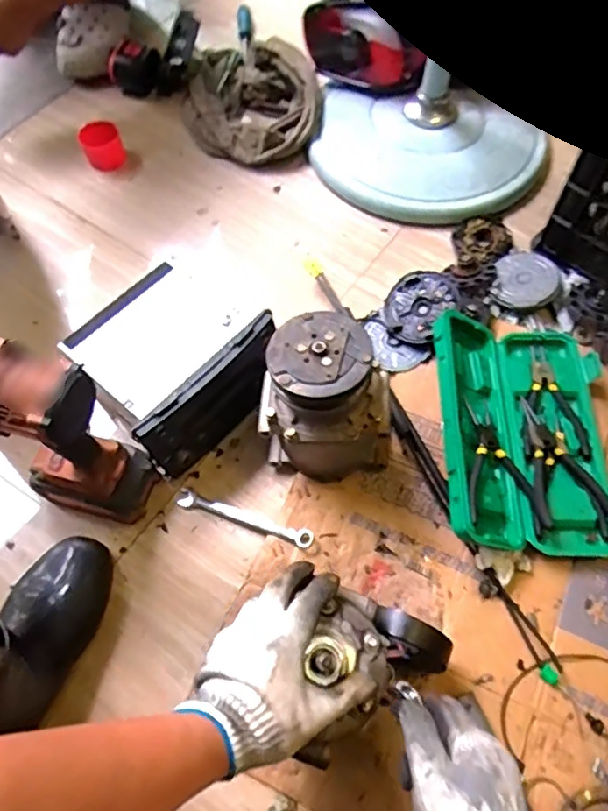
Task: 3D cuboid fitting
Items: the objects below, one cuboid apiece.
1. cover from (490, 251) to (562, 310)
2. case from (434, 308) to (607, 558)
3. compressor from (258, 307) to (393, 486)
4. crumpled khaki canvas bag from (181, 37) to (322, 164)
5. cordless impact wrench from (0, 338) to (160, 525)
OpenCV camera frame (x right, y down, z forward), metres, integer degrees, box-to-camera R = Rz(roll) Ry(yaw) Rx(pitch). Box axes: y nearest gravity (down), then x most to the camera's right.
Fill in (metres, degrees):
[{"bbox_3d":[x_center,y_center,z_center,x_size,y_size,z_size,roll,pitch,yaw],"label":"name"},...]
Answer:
[{"bbox_3d":[0.312,-0.172,0.814,0.090,0.029,0.085,18,66,9],"label":"cover"},{"bbox_3d":[0.264,0.025,0.690,0.209,0.078,0.288,2,64,2],"label":"case"},{"bbox_3d":[0.024,-0.002,0.648,0.144,0.193,0.122,-6,64,-2],"label":"compressor"},{"bbox_3d":[-0.098,-0.554,1.020,0.231,0.065,0.332,-9,64,-4],"label":"crumpled khaki canvas bag"},{"bbox_3d":[-0.275,0.030,0.590,0.184,0.284,0.078,18,66,9],"label":"cordless impact wrench"}]

